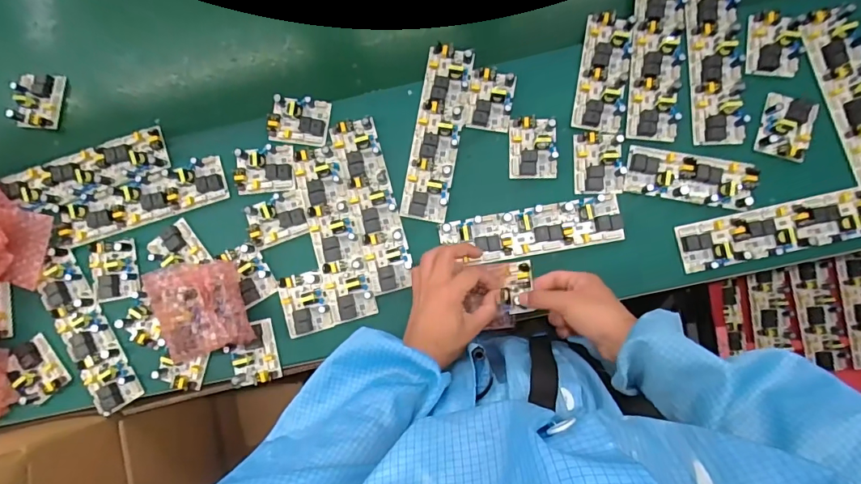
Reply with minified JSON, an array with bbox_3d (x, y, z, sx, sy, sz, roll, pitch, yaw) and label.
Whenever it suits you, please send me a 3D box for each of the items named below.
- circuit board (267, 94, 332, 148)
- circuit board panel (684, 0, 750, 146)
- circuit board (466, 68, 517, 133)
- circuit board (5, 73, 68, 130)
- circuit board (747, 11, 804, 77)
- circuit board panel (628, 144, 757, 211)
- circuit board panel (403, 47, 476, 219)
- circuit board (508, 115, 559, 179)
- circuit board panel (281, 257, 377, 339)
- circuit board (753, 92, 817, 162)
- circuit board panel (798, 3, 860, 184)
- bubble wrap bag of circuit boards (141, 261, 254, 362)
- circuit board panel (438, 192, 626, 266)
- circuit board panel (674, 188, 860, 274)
[{"bbox_3d":[-0.183,-0.168,0.635,0.083,0.016,0.064,6,86,3],"label":"circuit board"},{"bbox_3d":[0.378,-0.250,0.615,0.062,0.017,0.238,-2,86,3],"label":"circuit board panel"},{"bbox_3d":[0.080,-0.196,0.633,0.066,0.018,0.082,9,86,4],"label":"circuit board"},{"bbox_3d":[-0.579,-0.208,0.681,0.061,0.035,0.081,9,84,4],"label":"circuit board"},{"bbox_3d":[0.459,-0.263,0.614,0.062,0.011,0.078,1,86,3],"label":"circuit board"},{"bbox_3d":[0.343,-0.086,0.602,0.161,0.017,0.062,11,87,4],"label":"circuit board panel"},{"bbox_3d":[0.010,-0.150,0.627,0.057,0.014,0.237,10,86,4],"label":"circuit board panel"},{"bbox_3d":[0.138,-0.127,0.617,0.062,0.023,0.080,-1,86,3],"label":"circuit board"},{"bbox_3d":[-0.138,0.073,0.618,0.120,0.014,0.080,-17,85,2],"label":"circuit board panel"},{"bbox_3d":[0.467,-0.151,0.601,0.061,0.016,0.082,16,87,4],"label":"circuit board"},{"bbox_3d":[0.556,-0.193,0.603,0.067,0.014,0.234,-17,85,2],"label":"circuit board panel"},{"bbox_3d":[-0.286,0.086,0.581,0.093,0.098,0.111,-22,85,1],"label":"bubble wrap bag of circuit boards"},{"bbox_3d":[0.133,-0.015,0.608,0.231,0.021,0.061,-9,86,2],"label":"circuit board panel"},{"bbox_3d":[0.484,-0.023,0.591,0.321,0.014,0.062,-12,85,2],"label":"circuit board panel"}]

